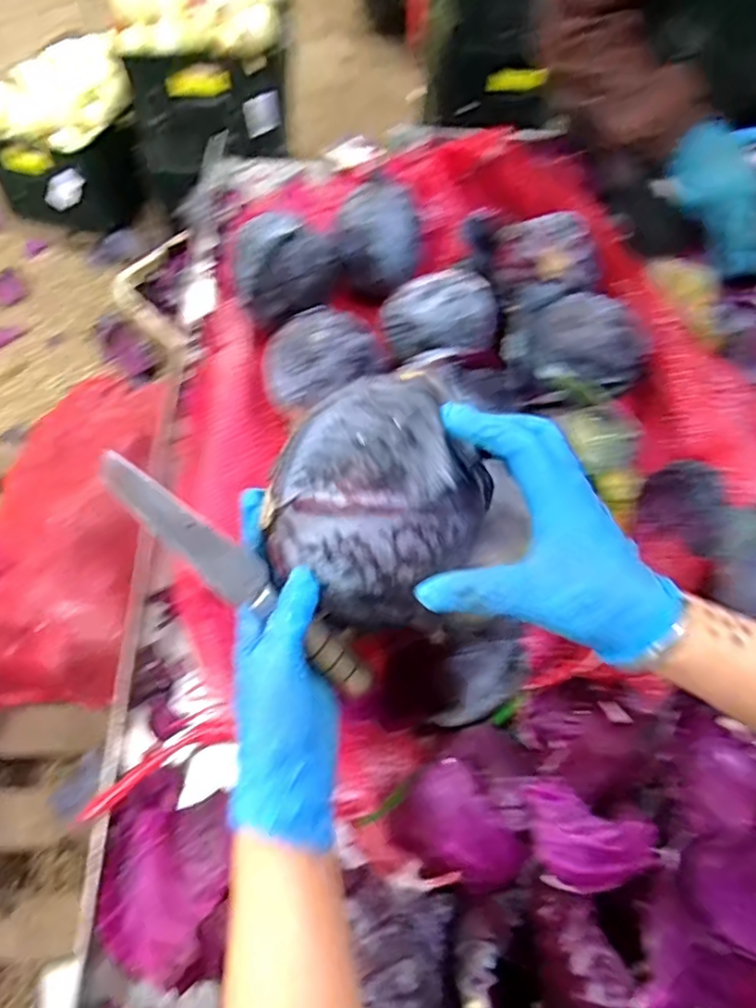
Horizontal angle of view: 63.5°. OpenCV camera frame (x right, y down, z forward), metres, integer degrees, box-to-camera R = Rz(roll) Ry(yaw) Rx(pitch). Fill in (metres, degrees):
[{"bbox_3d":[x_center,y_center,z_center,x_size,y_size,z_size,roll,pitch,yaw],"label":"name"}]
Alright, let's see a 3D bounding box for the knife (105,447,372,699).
[{"bbox_3d":[-0.075,0.046,0.351,0.201,0.014,0.024,45,65,-20],"label":"knife"}]

